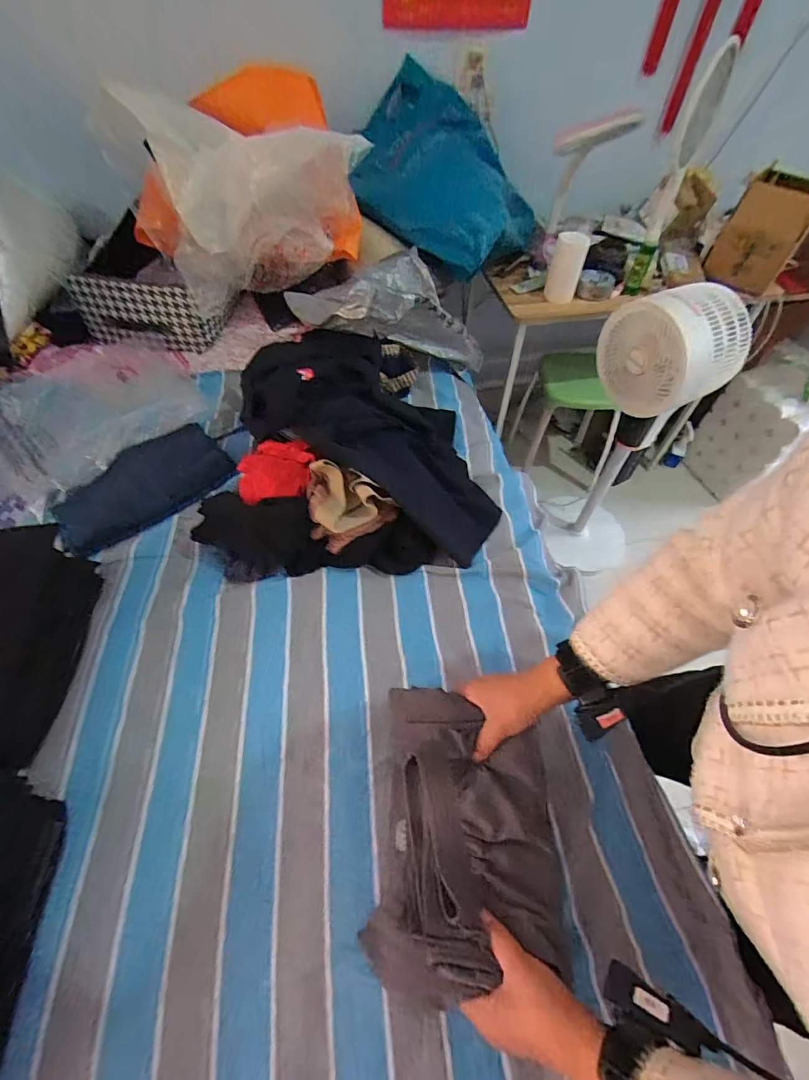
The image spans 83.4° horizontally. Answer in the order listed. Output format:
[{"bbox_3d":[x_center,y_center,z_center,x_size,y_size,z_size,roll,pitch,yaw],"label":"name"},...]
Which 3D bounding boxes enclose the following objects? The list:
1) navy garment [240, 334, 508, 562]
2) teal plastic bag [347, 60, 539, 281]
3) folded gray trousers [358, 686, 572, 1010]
[{"bbox_3d":[-0.039,-0.209,0.831,0.531,0.127,0.309,30,60,18],"label":"navy garment"},{"bbox_3d":[0.117,-0.876,1.128,0.481,0.285,0.382,4,55,1],"label":"teal plastic bag"},{"bbox_3d":[0.067,0.316,0.497,0.194,0.077,0.269,7,56,2],"label":"folded gray trousers"}]

